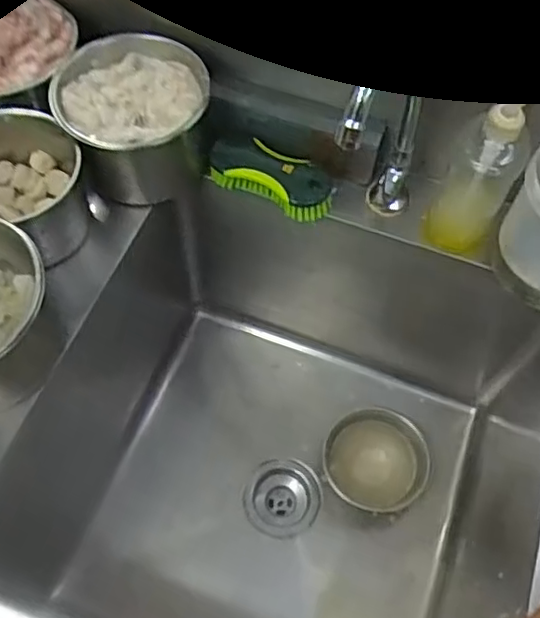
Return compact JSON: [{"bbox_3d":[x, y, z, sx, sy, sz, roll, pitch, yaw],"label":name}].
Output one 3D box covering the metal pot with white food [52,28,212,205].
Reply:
[{"bbox_3d":[-0.155,-0.217,0.757,0.163,0.146,0.149,1,61,-1],"label":"metal pot with white food"}]

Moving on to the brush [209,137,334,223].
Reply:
[{"bbox_3d":[-0.002,-0.158,0.765,0.155,0.052,0.070,23,63,10],"label":"brush"}]

